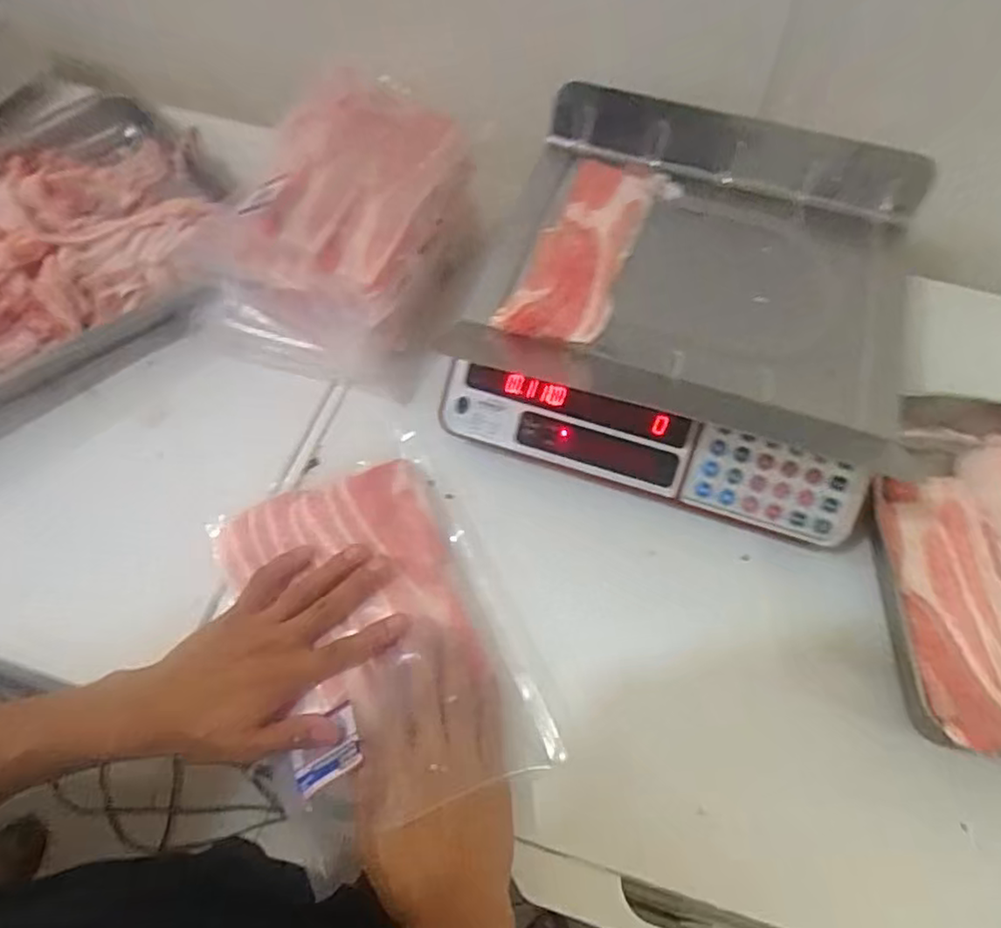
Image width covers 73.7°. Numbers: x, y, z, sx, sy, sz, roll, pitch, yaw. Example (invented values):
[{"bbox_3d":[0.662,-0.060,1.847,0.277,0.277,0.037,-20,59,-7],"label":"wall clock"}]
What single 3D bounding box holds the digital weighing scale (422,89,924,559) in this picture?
[{"bbox_3d":[0.173,-0.153,0.603,0.358,0.131,0.352,18,59,8],"label":"digital weighing scale"}]

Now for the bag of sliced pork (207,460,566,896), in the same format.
[{"bbox_3d":[-0.098,0.126,0.507,0.181,0.040,0.280,-21,62,-15],"label":"bag of sliced pork"}]

